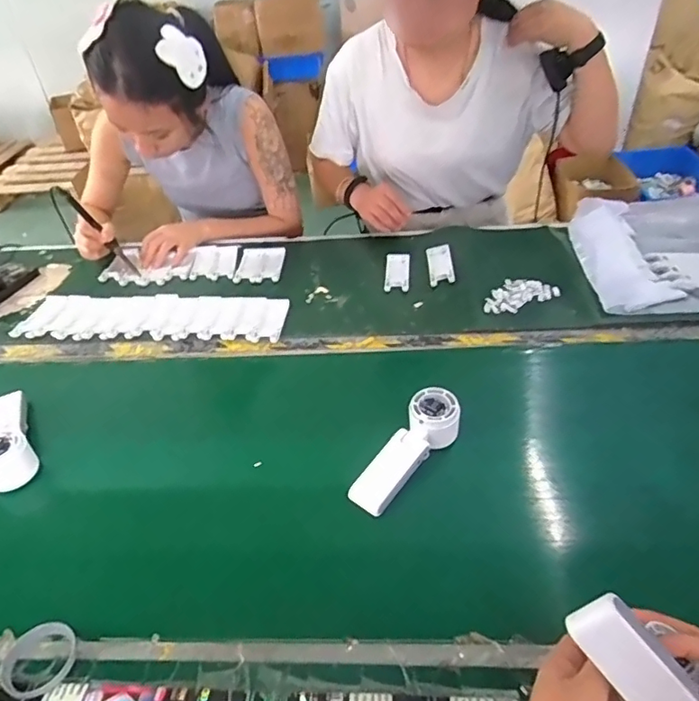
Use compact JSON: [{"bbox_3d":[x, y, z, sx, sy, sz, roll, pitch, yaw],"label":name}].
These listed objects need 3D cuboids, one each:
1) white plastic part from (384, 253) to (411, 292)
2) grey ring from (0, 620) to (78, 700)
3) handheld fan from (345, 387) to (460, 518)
[{"bbox_3d":[0.085,-0.139,0.920,0.042,0.009,0.112,1,41,6],"label":"white plastic part"},{"bbox_3d":[-0.269,0.268,0.459,0.055,0.014,0.059,-2,40,2],"label":"grey ring"},{"bbox_3d":[0.067,0.115,0.610,0.054,0.036,0.167,29,65,33],"label":"handheld fan"}]

